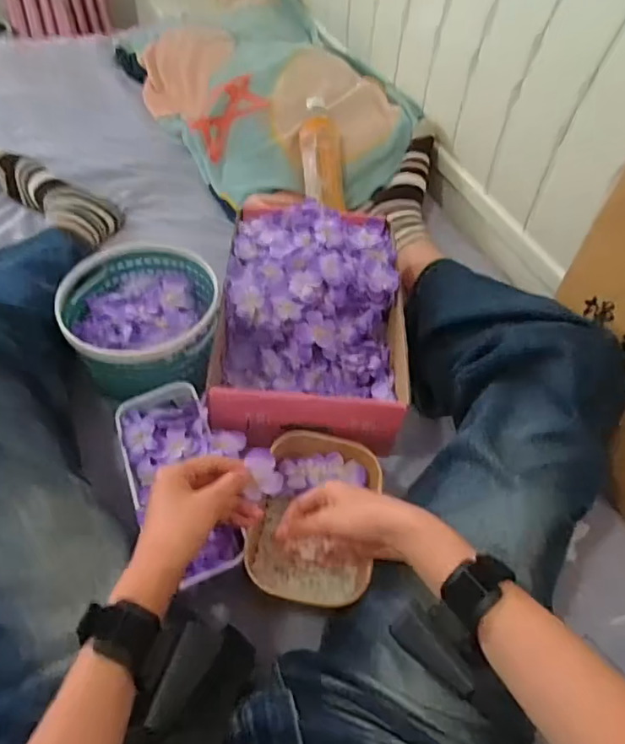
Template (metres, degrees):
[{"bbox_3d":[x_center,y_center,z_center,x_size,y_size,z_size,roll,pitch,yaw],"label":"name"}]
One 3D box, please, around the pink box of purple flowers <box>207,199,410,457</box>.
[{"bbox_3d":[-0.004,-0.065,0.687,0.207,0.107,0.312,2,53,-3],"label":"pink box of purple flowers"}]

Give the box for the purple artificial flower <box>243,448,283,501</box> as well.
[{"bbox_3d":[-0.043,0.090,0.508,0.027,0.013,0.043,-12,85,-7],"label":"purple artificial flower"}]

